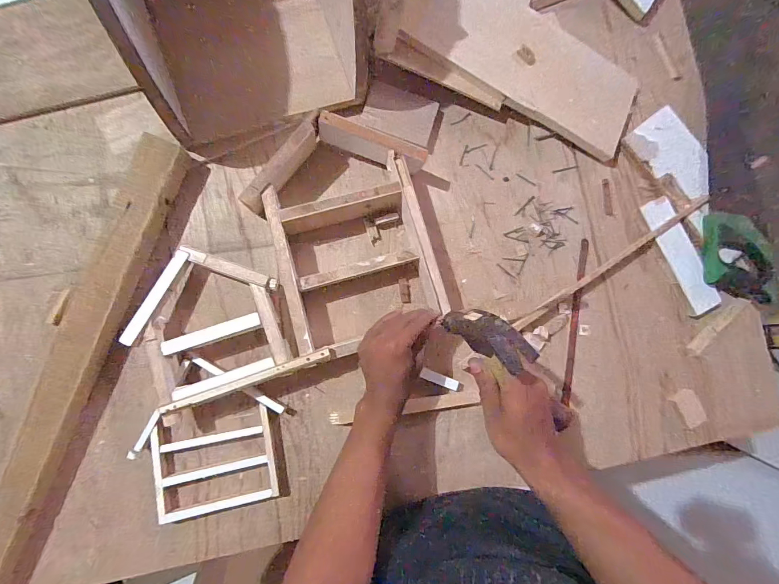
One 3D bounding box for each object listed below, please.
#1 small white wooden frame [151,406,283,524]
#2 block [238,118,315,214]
[{"bbox_3d":[-0.242,0.240,0.525,0.156,0.030,0.136,-6,85,-8],"label":"small white wooden frame"},{"bbox_3d":[-0.158,-0.179,0.539,0.030,0.046,0.144,35,81,-3],"label":"block"}]

